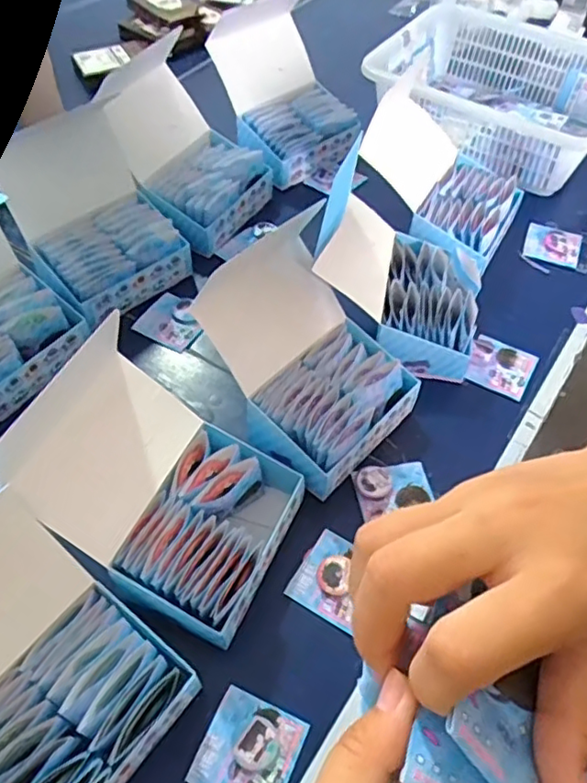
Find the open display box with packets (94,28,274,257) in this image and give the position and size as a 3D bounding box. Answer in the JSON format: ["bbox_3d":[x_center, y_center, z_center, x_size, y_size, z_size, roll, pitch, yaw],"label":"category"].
[{"bbox_3d":[-0.139,-0.303,0.767,0.198,0.150,0.161,33,60,21],"label":"open display box with packets"}]

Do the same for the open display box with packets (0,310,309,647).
[{"bbox_3d":[-0.099,0.081,0.496,0.188,0.128,0.156,25,57,16],"label":"open display box with packets"}]

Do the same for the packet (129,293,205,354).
[{"bbox_3d":[-0.136,-0.082,0.694,0.070,0.007,0.065,24,57,15],"label":"packet"}]

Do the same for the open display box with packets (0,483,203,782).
[{"bbox_3d":[-0.186,0.190,0.419,0.190,0.118,0.149,32,59,20],"label":"open display box with packets"}]

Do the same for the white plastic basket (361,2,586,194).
[{"bbox_3d":[0.299,-0.429,0.891,0.342,0.109,0.298,25,57,15],"label":"white plastic basket"}]

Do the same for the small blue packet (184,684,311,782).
[{"bbox_3d":[-0.032,0.260,0.443,0.067,0.009,0.069,21,56,13],"label":"small blue packet"}]

